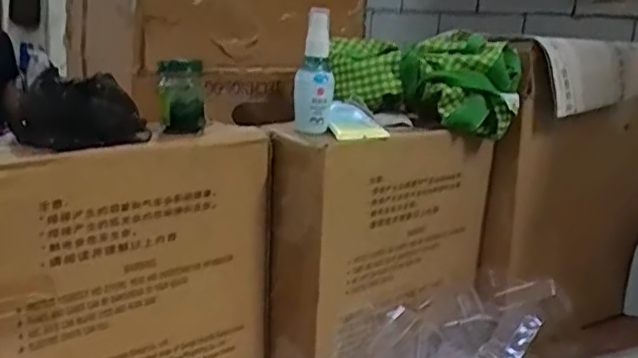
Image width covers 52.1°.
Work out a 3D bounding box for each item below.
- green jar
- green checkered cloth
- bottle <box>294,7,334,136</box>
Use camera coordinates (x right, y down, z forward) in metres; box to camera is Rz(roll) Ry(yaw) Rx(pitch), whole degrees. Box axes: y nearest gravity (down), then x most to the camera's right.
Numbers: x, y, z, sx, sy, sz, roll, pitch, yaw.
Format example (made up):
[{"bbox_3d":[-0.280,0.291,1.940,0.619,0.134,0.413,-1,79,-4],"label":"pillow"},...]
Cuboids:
[{"bbox_3d":[-0.126,-0.075,0.602,0.041,0.063,0.033,-5,16,-31],"label":"green jar"},{"bbox_3d":[0.122,-0.115,0.754,0.205,0.094,0.105,3,13,0],"label":"green checkered cloth"},{"bbox_3d":[-0.003,-0.106,0.647,0.036,0.119,0.031,3,13,1],"label":"bottle"}]

